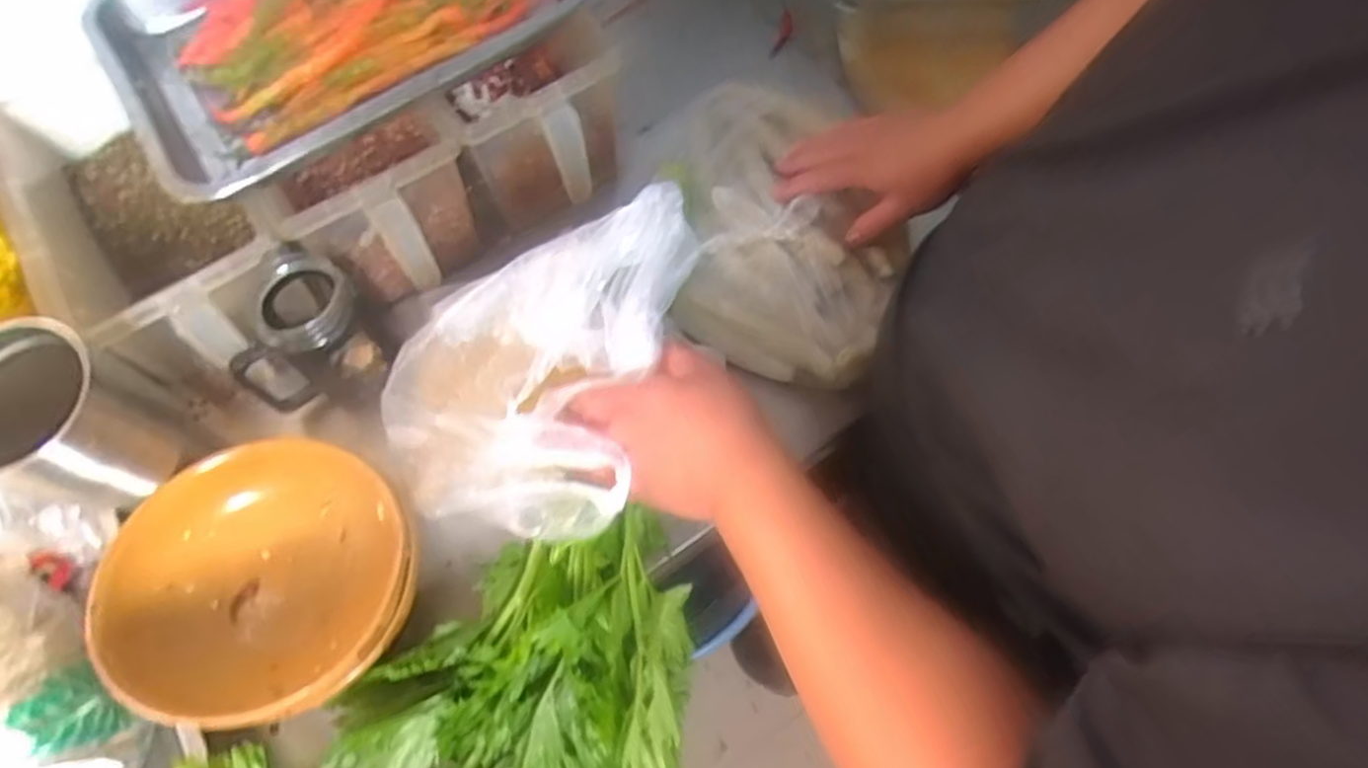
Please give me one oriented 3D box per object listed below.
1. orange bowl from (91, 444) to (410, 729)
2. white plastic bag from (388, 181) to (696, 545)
[{"bbox_3d":[-0.277,0.132,0.537,0.173,0.096,0.181,-1,66,1],"label":"orange bowl"},{"bbox_3d":[-0.103,-0.017,0.542,0.210,0.085,0.238,1,84,28],"label":"white plastic bag"}]

